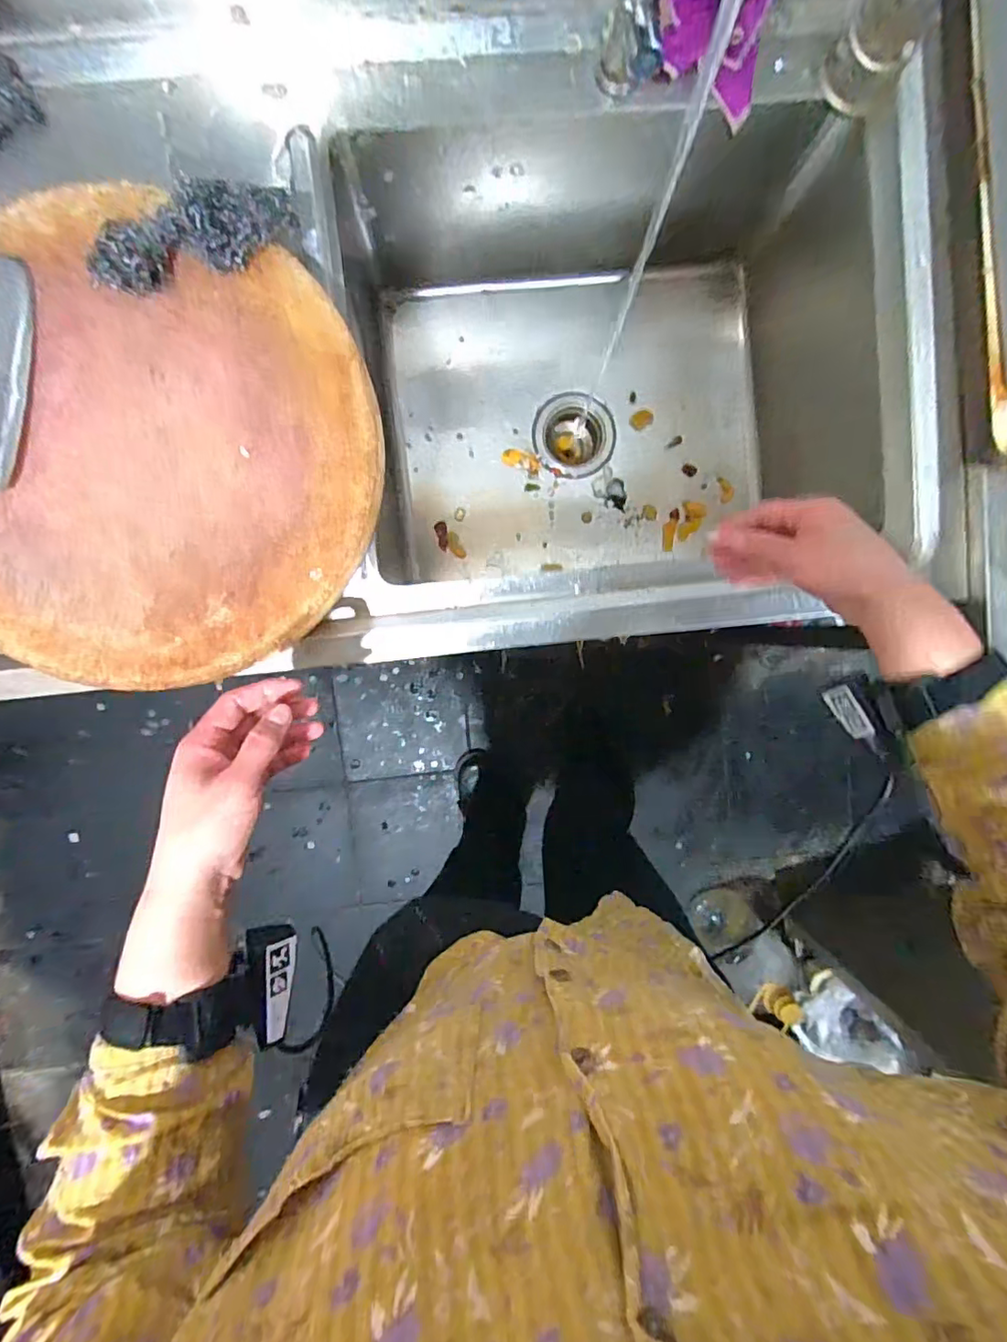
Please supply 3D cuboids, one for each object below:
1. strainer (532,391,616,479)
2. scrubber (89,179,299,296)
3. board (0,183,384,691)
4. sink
[{"bbox_3d":[0.098,-0.330,0.806,0.115,0.072,0.112,-1,95,-2],"label":"strainer"},{"bbox_3d":[-0.254,-0.352,0.451,0.166,0.036,0.060,-23,95,0],"label":"scrubber"},{"bbox_3d":[-0.288,-0.177,0.476,0.343,0.032,0.381,15,94,-3],"label":"board"},{"bbox_3d":[0.115,-0.331,0.656,0.578,0.260,0.442,-5,95,-2],"label":"sink"}]

